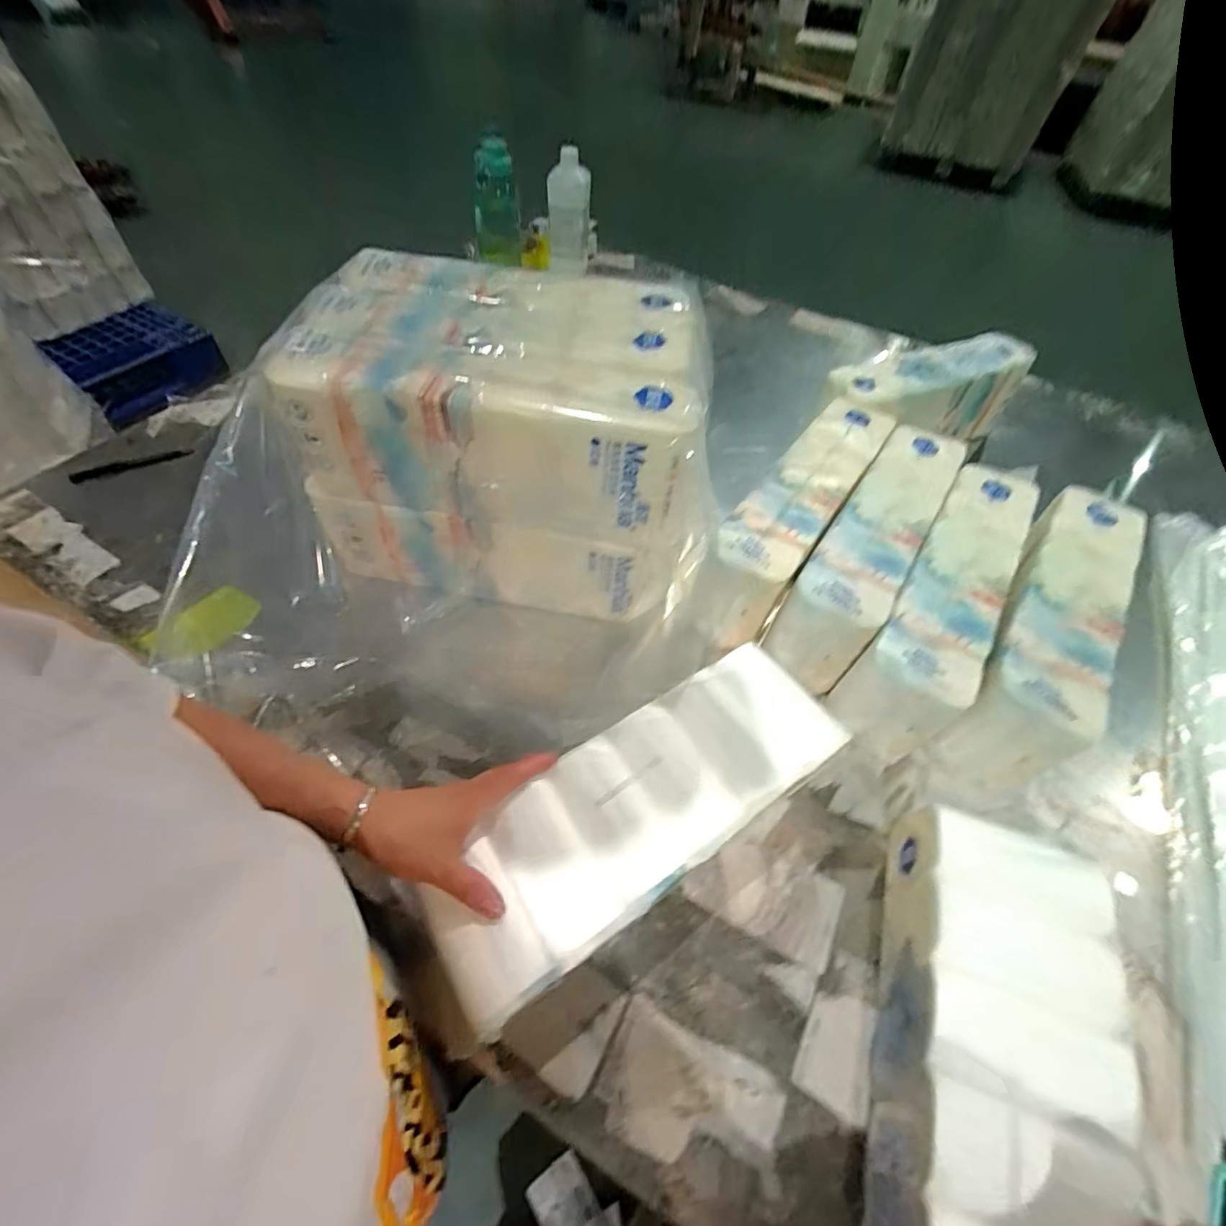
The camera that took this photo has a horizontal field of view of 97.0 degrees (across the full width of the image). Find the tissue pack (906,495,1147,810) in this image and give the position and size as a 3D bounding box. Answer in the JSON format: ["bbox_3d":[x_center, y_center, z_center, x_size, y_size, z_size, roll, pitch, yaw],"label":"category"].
[{"bbox_3d":[0.475,0.018,0.618,0.102,0.137,0.406,33,57,18],"label":"tissue pack"}]

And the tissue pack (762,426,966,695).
[{"bbox_3d":[0.317,-0.088,0.671,0.099,0.124,0.390,31,56,17],"label":"tissue pack"}]

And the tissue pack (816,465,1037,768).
[{"bbox_3d":[0.377,-0.013,0.636,0.100,0.134,0.394,33,57,18],"label":"tissue pack"}]

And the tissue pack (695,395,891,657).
[{"bbox_3d":[0.220,-0.129,0.692,0.114,0.108,0.423,31,56,17],"label":"tissue pack"}]

